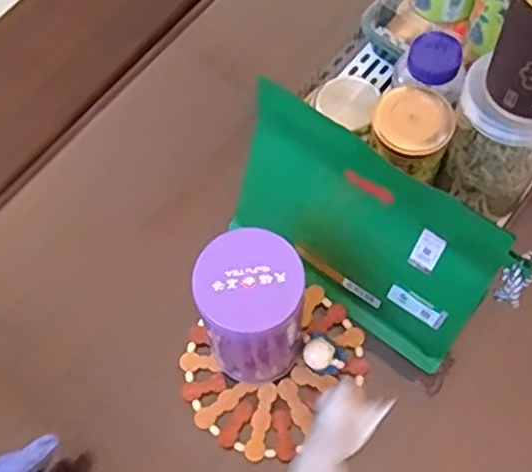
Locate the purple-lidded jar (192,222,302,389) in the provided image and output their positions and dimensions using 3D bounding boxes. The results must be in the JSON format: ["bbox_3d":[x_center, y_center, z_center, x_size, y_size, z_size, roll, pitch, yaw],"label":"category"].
[{"bbox_3d":[-0.010,0.064,0.548,0.075,0.155,0.073,-1,65,2],"label":"purple-lidded jar"}]

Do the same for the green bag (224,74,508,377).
[{"bbox_3d":[0.074,0.001,0.568,0.222,0.180,0.018,32,50,15],"label":"green bag"}]

